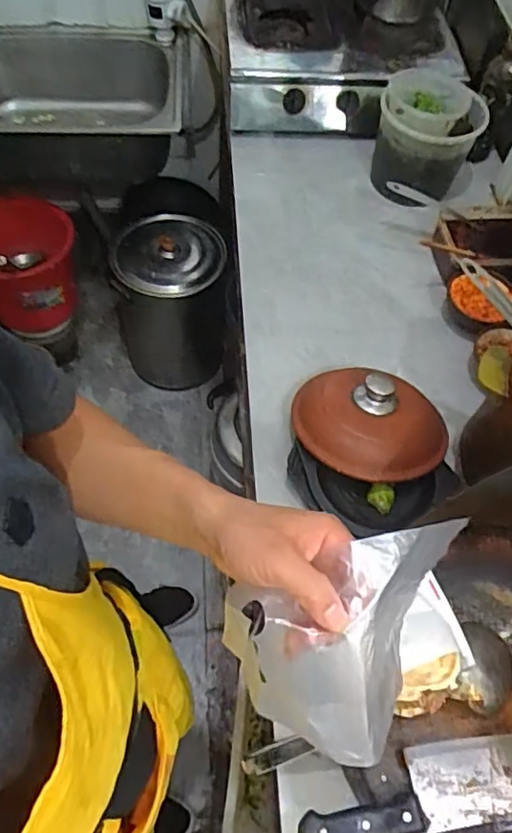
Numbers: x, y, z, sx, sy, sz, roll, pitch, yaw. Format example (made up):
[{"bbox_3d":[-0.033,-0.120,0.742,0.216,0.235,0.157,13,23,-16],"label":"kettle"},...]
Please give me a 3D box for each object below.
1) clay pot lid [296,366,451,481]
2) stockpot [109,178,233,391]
[{"bbox_3d":[0.154,0.005,0.775,0.197,0.085,0.180,2,60,-3],"label":"clay pot lid"},{"bbox_3d":[-0.222,-0.318,1.505,0.262,0.445,0.320,-3,60,-6],"label":"stockpot"}]

